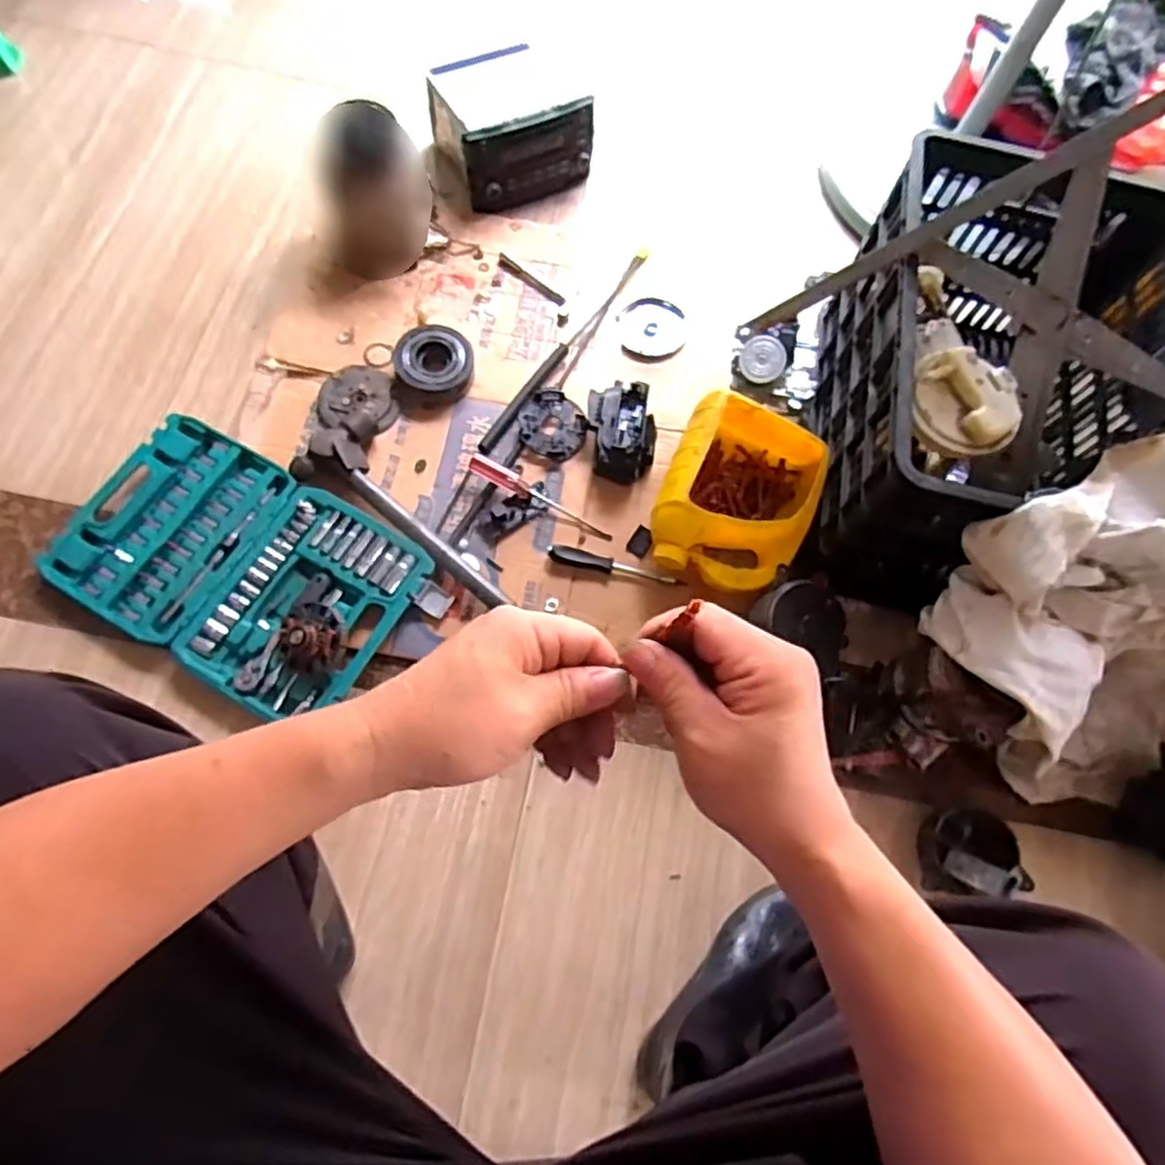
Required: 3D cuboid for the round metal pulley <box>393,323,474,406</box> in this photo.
[{"bbox_3d":[-0.199,-0.294,0.960,0.099,0.036,0.105,2,65,-3],"label":"round metal pulley"}]

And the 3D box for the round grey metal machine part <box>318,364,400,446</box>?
[{"bbox_3d":[-0.294,-0.237,0.932,0.093,0.028,0.125,-22,68,-13],"label":"round grey metal machine part"}]

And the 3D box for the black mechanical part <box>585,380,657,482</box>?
[{"bbox_3d":[0.053,-0.195,0.927,0.082,0.060,0.116,-3,65,-5],"label":"black mechanical part"}]

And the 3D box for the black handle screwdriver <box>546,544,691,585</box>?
[{"bbox_3d":[0.042,-0.021,0.875,0.170,0.020,0.020,12,65,2],"label":"black handle screwdriver"}]

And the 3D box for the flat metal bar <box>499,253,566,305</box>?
[{"bbox_3d":[-0.076,-0.445,1.053,0.128,0.005,0.020,38,69,14],"label":"flat metal bar"}]

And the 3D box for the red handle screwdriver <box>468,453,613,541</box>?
[{"bbox_3d":[-0.054,-0.104,0.900,0.192,0.023,0.022,31,67,0],"label":"red handle screwdriver"}]

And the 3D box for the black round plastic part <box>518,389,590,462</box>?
[{"bbox_3d":[-0.041,-0.208,0.947,0.083,0.021,0.094,-38,73,-18],"label":"black round plastic part"}]

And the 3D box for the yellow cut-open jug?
[{"bbox_3d":[0.194,-0.112,0.869,0.186,0.110,0.224,14,65,3],"label":"yellow cut-open jug"}]

